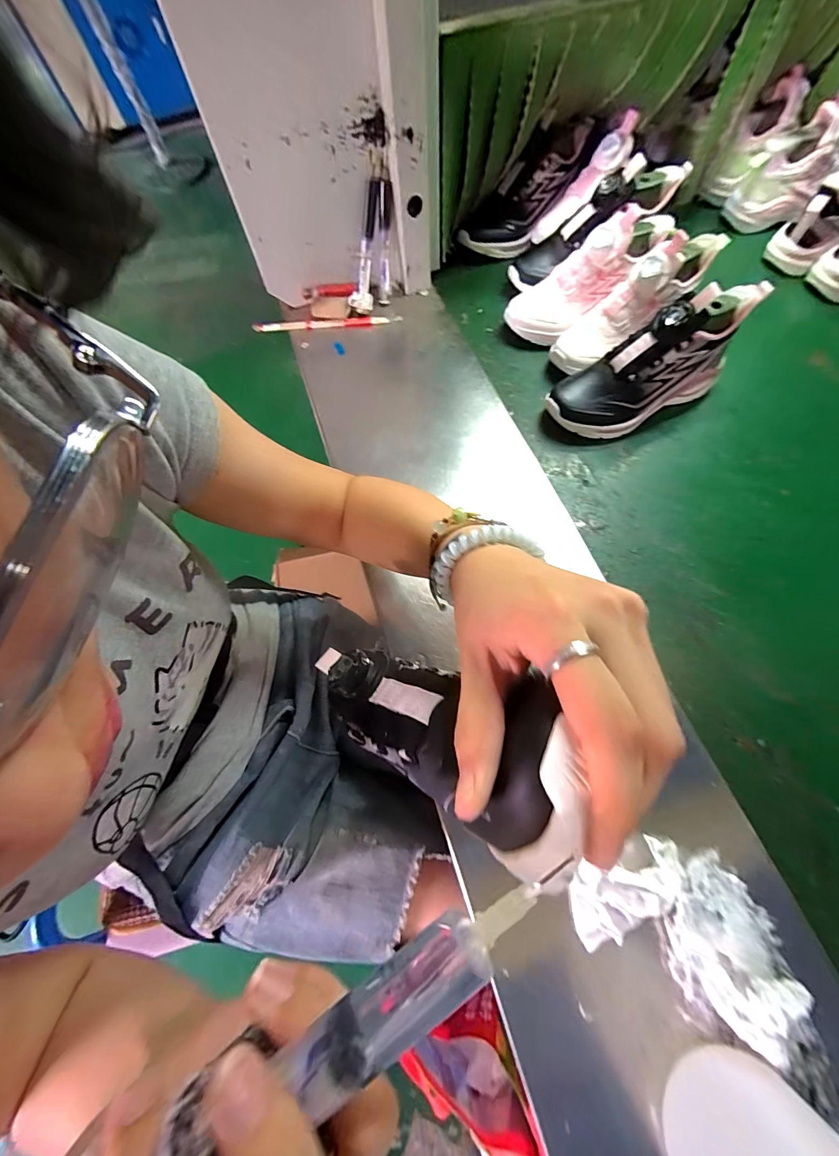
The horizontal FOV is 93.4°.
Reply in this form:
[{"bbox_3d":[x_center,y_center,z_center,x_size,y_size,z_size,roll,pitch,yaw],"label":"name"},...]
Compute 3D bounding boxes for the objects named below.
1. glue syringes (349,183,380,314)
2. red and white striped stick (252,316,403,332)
[{"bbox_3d":[-0.074,-0.454,0.552,0.029,0.143,0.021,22,36,10],"label":"glue syringes"},{"bbox_3d":[-0.139,-0.380,0.588,0.218,0.009,0.016,0,66,4],"label":"red and white striped stick"}]

